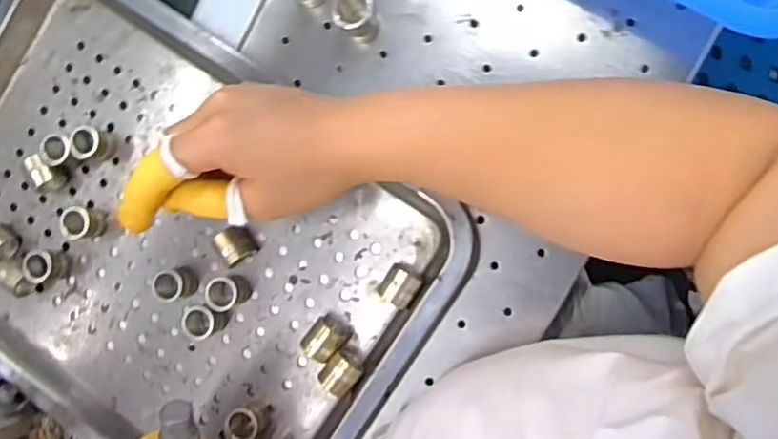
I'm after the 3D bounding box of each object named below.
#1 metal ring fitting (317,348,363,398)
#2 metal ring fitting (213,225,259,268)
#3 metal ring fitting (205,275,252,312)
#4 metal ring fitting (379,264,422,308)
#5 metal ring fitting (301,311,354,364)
[{"bbox_3d":[-0.028,0.089,0.362,0.020,0.016,0.024,44,97,9],"label":"metal ring fitting"},{"bbox_3d":[-0.092,0.016,0.375,0.016,0.020,0.021,-36,82,8],"label":"metal ring fitting"},{"bbox_3d":[-0.098,0.044,0.374,0.020,0.022,0.019,0,89,11],"label":"metal ring fitting"},{"bbox_3d":[0.007,0.039,0.358,0.020,0.018,0.021,32,95,10],"label":"metal ring fitting"},{"bbox_3d":[-0.036,0.070,0.366,0.021,0.020,0.026,37,96,10],"label":"metal ring fitting"}]

